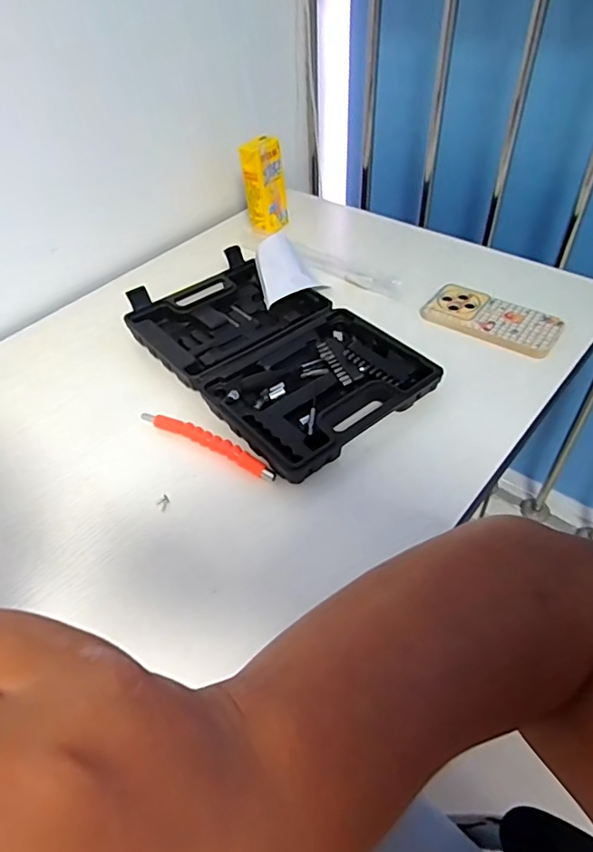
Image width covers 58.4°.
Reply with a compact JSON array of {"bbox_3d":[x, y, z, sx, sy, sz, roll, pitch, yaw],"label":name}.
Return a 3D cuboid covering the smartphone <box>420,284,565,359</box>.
[{"bbox_3d":[0.232,-0.129,0.636,0.154,0.012,0.078,30,56,25],"label":"smartphone"}]

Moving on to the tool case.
[{"bbox_3d":[-0.032,-0.092,0.610,0.205,0.032,0.340,-32,52,-24],"label":"tool case"}]

